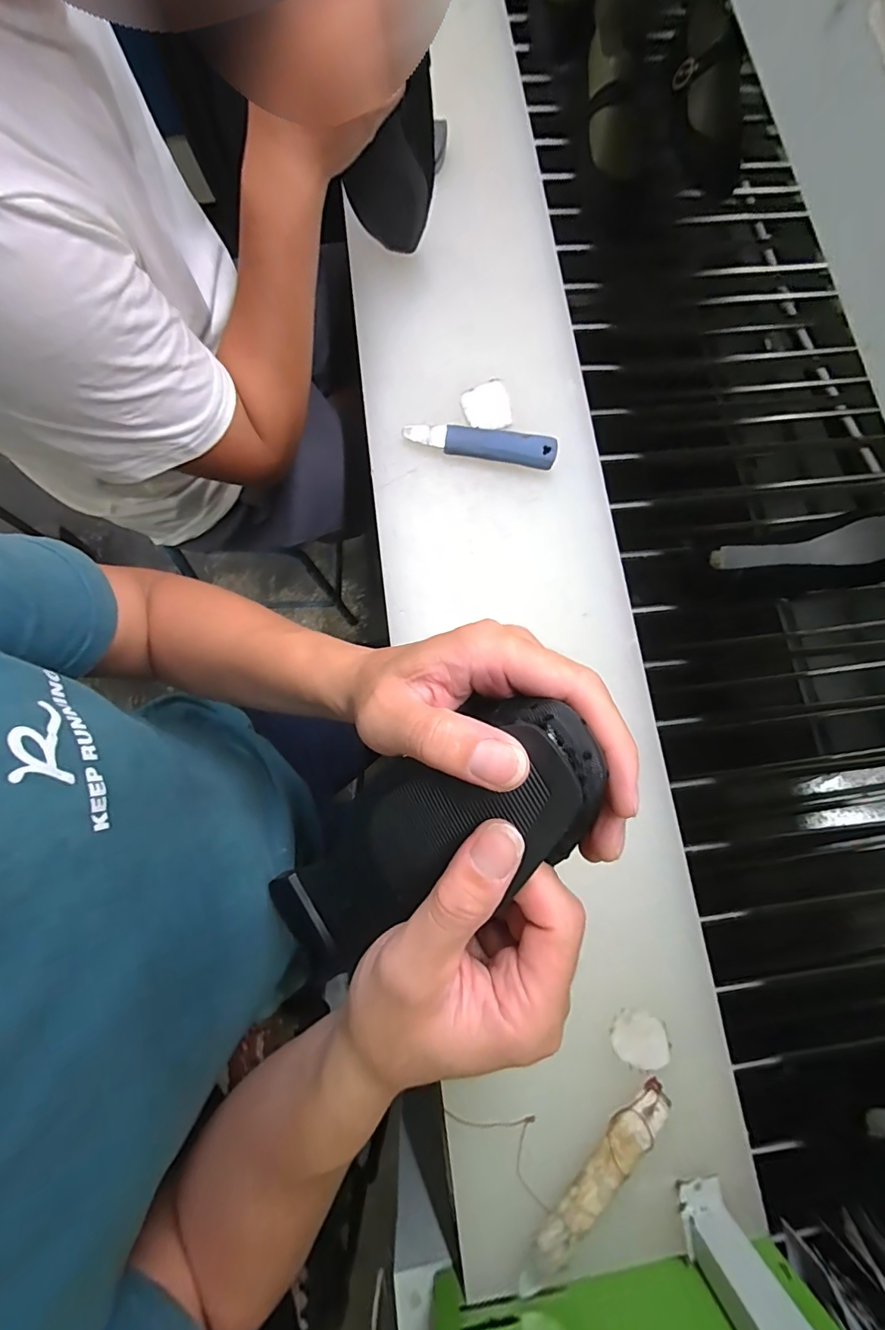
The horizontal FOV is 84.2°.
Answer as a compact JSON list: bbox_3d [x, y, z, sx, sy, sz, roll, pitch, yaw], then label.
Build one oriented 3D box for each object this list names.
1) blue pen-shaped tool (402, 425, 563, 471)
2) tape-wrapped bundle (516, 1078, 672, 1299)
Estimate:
[{"bbox_3d":[0.039,-0.229,0.507,0.157,0.016,0.033,7,76,1],"label":"blue pen-shaped tool"},{"bbox_3d":[0.117,0.398,0.374,0.028,0.012,0.168,41,79,8],"label":"tape-wrapped bundle"}]

